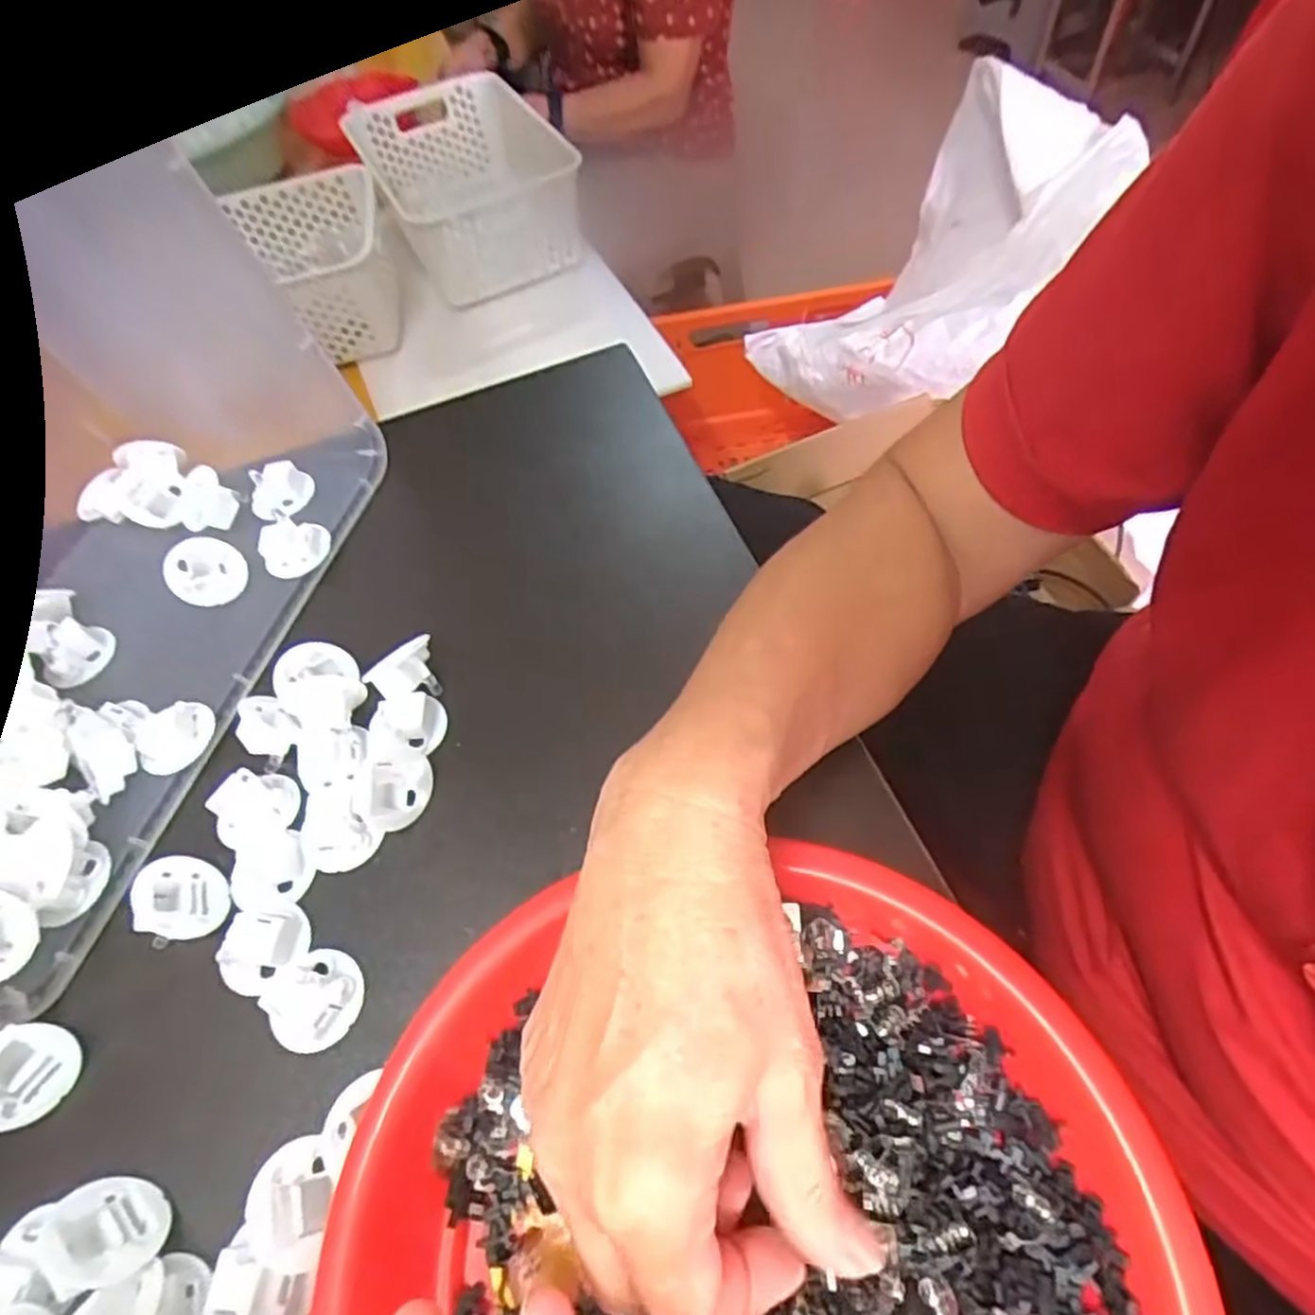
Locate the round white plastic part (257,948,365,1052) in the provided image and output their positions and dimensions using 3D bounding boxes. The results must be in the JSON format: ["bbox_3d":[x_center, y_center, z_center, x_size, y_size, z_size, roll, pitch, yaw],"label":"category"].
[{"bbox_3d":[-0.120,0.119,0.261,0.028,0.014,0.032,13,61,13],"label":"round white plastic part"}]

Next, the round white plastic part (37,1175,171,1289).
[{"bbox_3d":[-0.170,0.179,0.229,0.013,0.031,0.031,-65,31,9],"label":"round white plastic part"}]

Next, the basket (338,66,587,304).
[{"bbox_3d":[-0.249,-0.606,0.950,0.207,0.138,0.315,-24,61,-11],"label":"basket"}]

